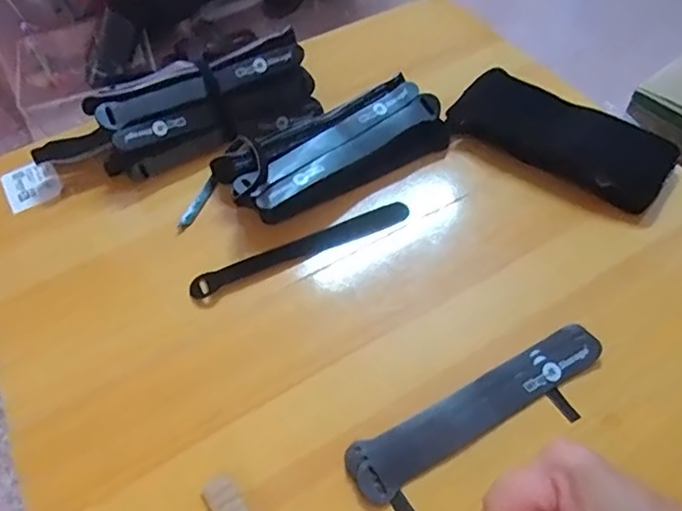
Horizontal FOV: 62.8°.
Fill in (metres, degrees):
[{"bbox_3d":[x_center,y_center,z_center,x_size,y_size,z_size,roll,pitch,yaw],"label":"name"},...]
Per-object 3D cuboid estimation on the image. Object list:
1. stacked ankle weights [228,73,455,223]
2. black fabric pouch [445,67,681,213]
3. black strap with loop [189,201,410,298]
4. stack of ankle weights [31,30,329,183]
[{"bbox_3d":[0.000,-0.092,0.513,0.212,0.049,0.078,-33,58,-21],"label":"stacked ankle weights"},{"bbox_3d":[0.208,-0.115,0.534,0.198,0.023,0.084,30,60,23],"label":"black fabric pouch"},{"bbox_3d":[-0.031,-0.005,0.477,0.196,0.006,0.025,-21,63,-13],"label":"black strap with loop"},{"bbox_3d":[-0.156,-0.141,0.535,0.268,0.065,0.081,-19,55,-12],"label":"stack of ankle weights"}]

